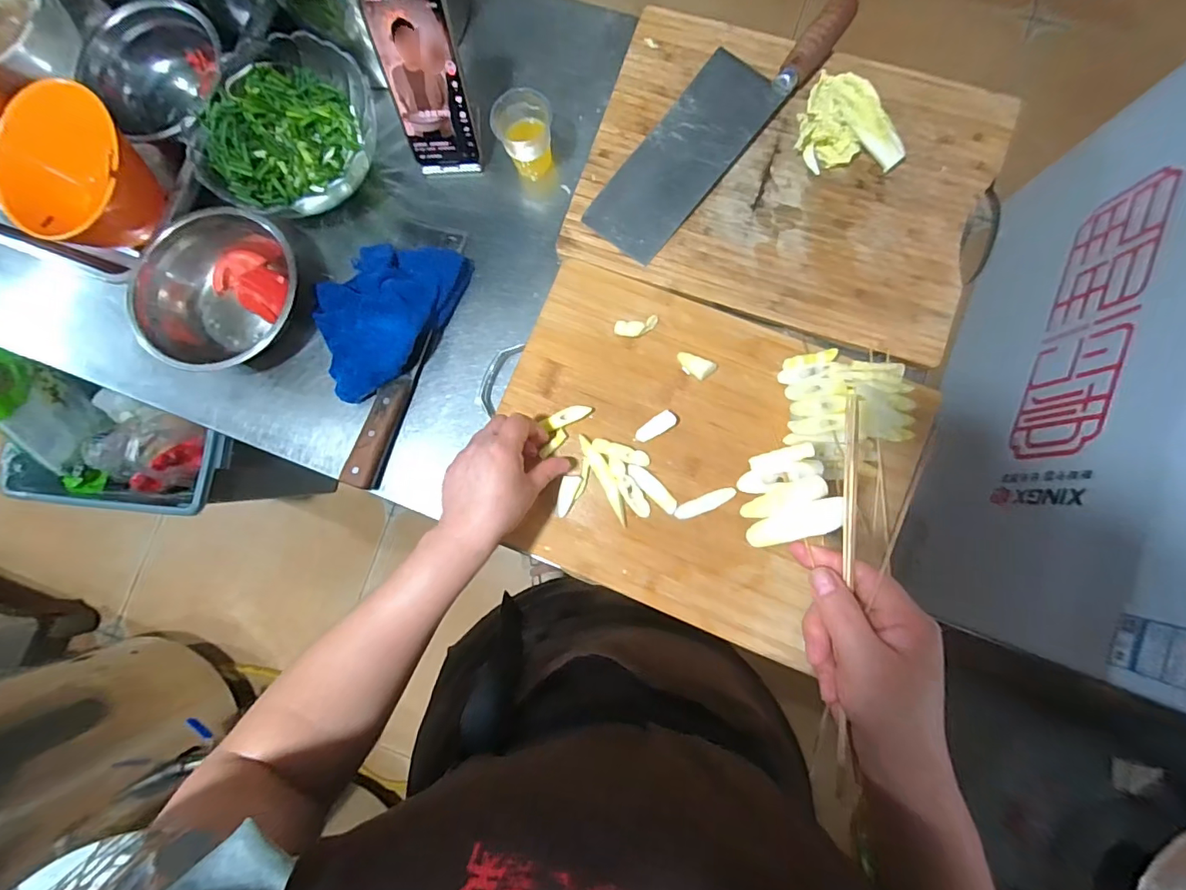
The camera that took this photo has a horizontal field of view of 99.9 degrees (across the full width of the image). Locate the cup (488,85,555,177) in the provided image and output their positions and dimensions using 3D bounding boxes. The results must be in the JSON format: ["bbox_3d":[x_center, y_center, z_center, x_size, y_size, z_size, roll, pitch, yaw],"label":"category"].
[{"bbox_3d":[-0.070,-0.325,0.522,0.055,0.068,0.054,0,84,3],"label":"cup"}]

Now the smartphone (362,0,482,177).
[{"bbox_3d":[-0.161,-0.345,0.488,0.072,0.161,0.008,-1,56,3],"label":"smartphone"}]

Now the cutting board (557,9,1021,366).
[{"bbox_3d":[0.190,-0.270,0.502,0.383,0.026,0.277,19,86,4],"label":"cutting board"}]

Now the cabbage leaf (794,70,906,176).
[{"bbox_3d":[0.255,-0.323,0.492,0.094,0.031,0.092,4,85,3],"label":"cabbage leaf"}]

